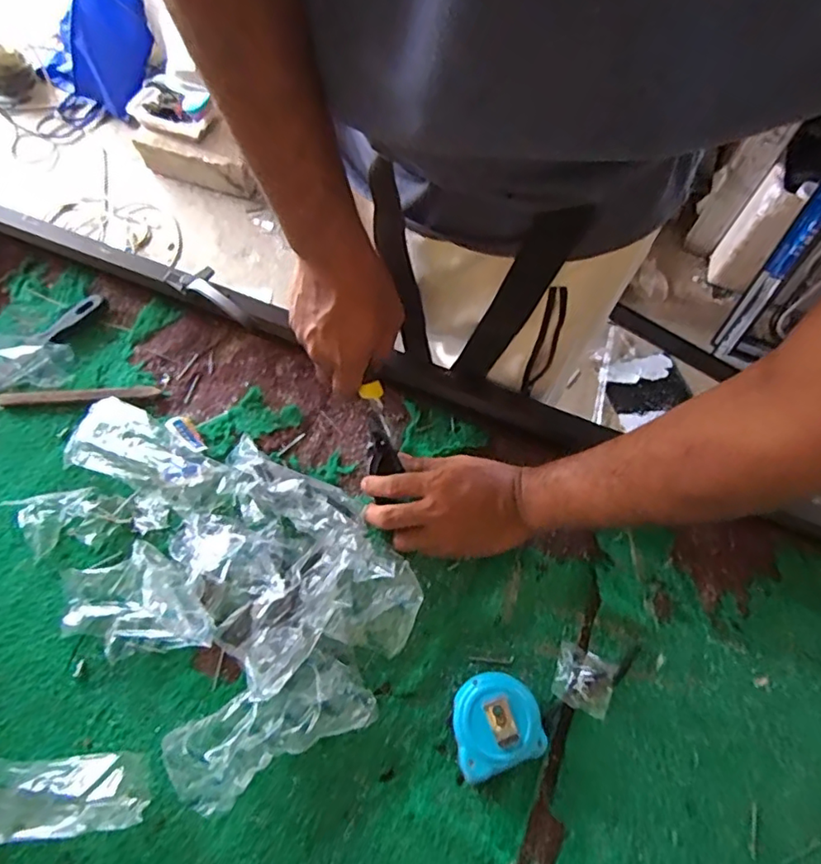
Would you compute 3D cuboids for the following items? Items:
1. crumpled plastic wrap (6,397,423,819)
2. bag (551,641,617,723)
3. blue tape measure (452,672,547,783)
[{"bbox_3d":[-0.183,0.106,0.492,0.374,0.045,0.226,38,69,15],"label":"crumpled plastic wrap"},{"bbox_3d":[0.142,0.203,0.467,0.046,0.014,0.046,24,66,9],"label":"bag"},{"bbox_3d":[0.065,0.225,0.443,0.068,0.035,0.064,-17,66,-10],"label":"blue tape measure"}]

